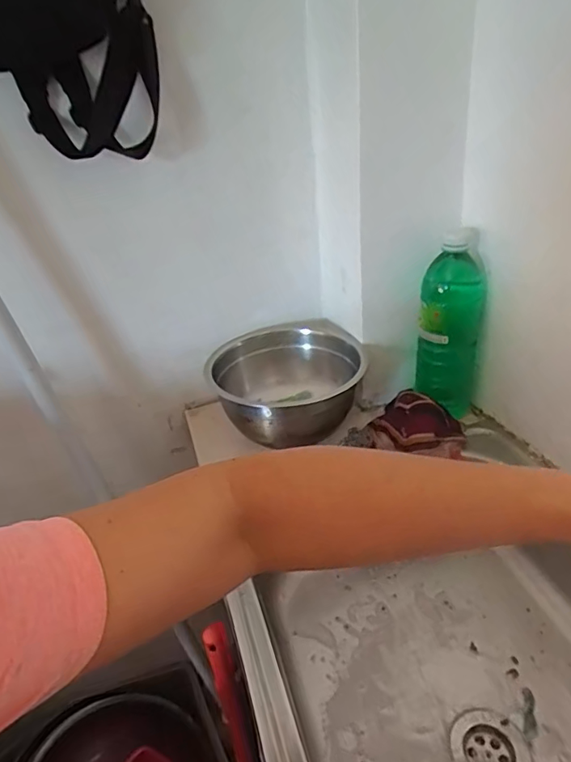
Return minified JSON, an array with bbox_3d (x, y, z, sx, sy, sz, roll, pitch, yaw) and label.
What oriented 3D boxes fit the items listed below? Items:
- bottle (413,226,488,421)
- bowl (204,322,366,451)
[{"bbox_3d":[0.220,-0.070,0.685,0.077,0.242,0.078,6,32,19],"label":"bottle"},{"bbox_3d":[0.004,0.004,0.716,0.213,0.087,0.226,-4,30,3],"label":"bowl"}]

